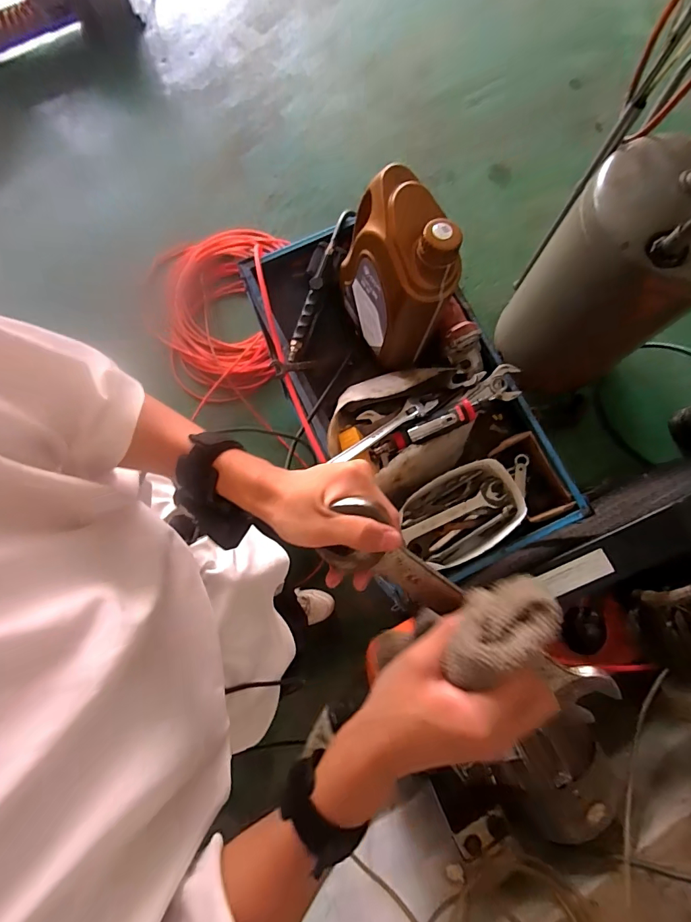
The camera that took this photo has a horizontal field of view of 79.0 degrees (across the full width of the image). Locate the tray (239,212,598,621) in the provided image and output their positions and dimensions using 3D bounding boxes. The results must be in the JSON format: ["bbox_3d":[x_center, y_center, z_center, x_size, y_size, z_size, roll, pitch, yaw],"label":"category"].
[{"bbox_3d":[0.100,-0.133,0.772,0.368,0.141,0.663,-23,79,-5],"label":"tray"}]

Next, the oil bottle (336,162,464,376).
[{"bbox_3d":[0.075,-0.278,0.658,0.100,0.270,0.176,-30,79,-6],"label":"oil bottle"}]

